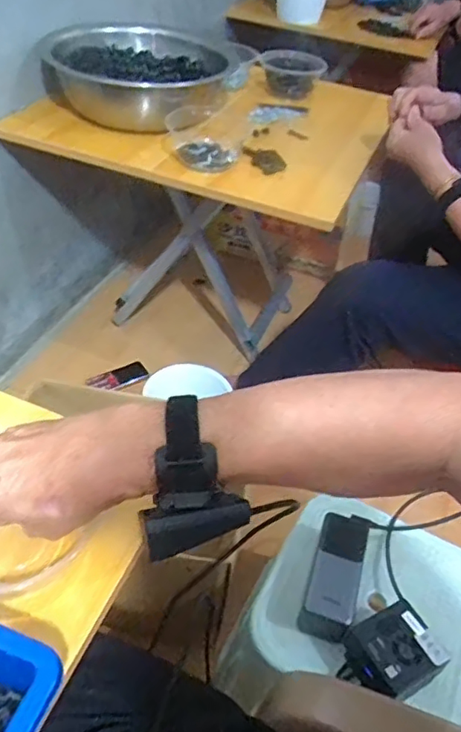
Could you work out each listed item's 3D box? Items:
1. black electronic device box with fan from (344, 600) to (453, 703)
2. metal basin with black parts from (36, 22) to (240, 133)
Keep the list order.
[{"bbox_3d":[0.170,0.297,0.604,0.082,0.046,0.077,-16,48,-24],"label":"black electronic device box with fan"},{"bbox_3d":[-0.169,-0.523,1.048,0.311,0.100,0.266,20,44,13],"label":"metal basin with black parts"}]

